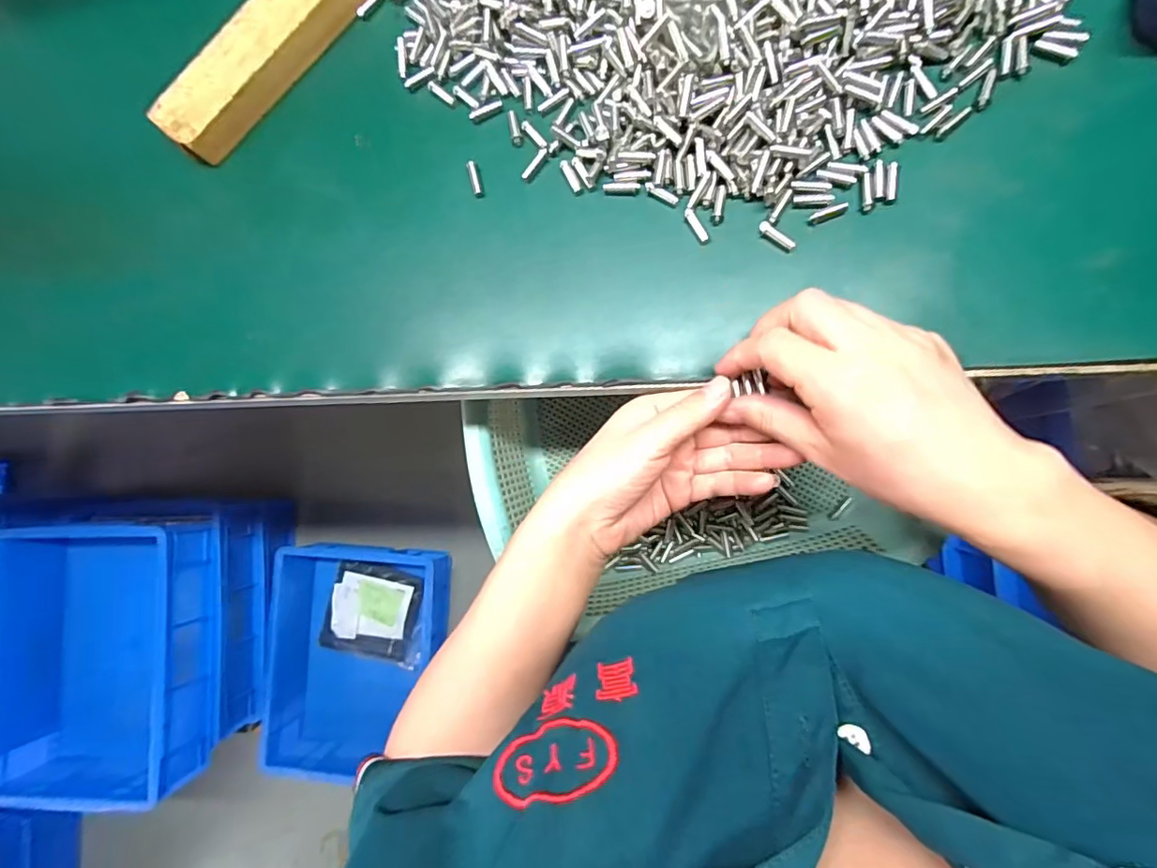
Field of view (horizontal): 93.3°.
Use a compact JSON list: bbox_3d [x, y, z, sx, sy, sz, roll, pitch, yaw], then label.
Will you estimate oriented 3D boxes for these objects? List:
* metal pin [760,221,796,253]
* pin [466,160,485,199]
[{"bbox_3d":[0.111,-0.110,0.305,0.023,0.005,0.006,38,92,9],"label":"metal pin"},{"bbox_3d":[-0.063,-0.156,0.333,0.006,0.008,0.024,-16,83,7],"label":"pin"}]

